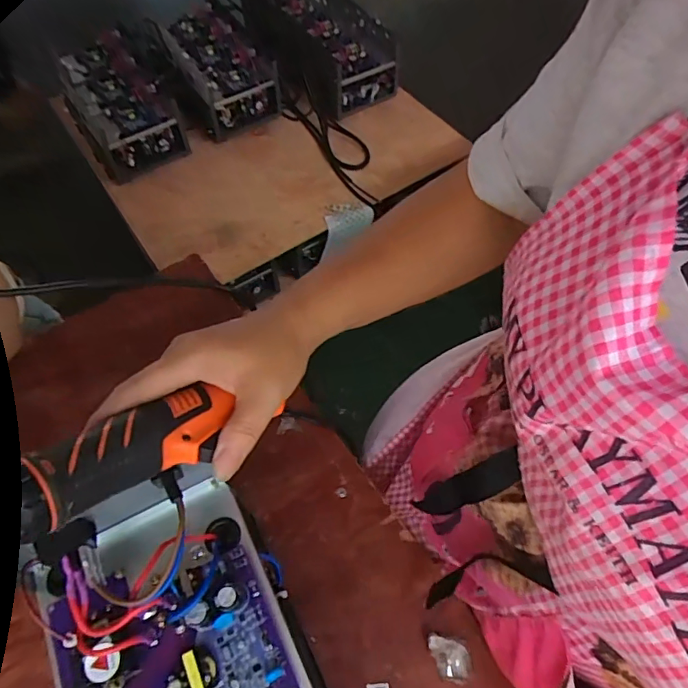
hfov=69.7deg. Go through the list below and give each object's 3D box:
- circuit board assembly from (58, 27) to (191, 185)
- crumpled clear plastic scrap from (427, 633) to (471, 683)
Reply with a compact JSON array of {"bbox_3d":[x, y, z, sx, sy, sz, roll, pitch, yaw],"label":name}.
[{"bbox_3d":[-0.647,-0.683,1.413,0.256,0.205,0.406,-31,64,-16],"label":"circuit board assembly"},{"bbox_3d":[0.094,0.283,0.444,0.040,0.018,0.032,11,60,7],"label":"crumpled clear plastic scrap"}]

